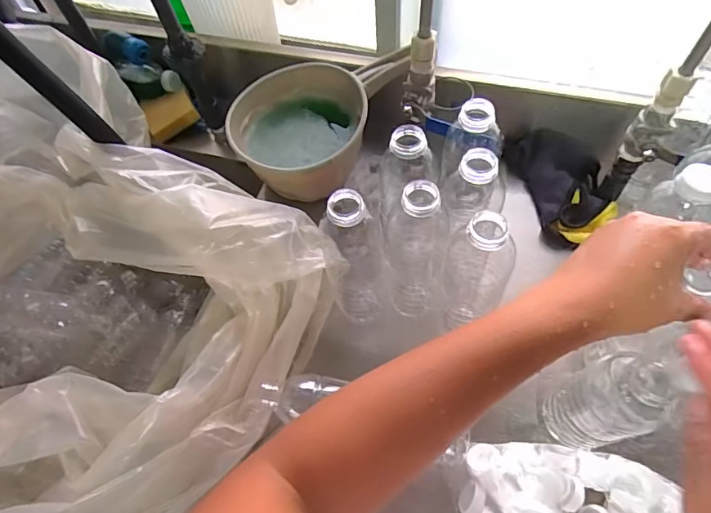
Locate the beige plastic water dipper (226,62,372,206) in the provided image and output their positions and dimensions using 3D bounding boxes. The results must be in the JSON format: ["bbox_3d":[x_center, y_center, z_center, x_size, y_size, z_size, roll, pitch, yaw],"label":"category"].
[{"bbox_3d":[-0.029,-0.176,0.632,0.259,0.101,0.157,-13,59,-3],"label":"beige plastic water dipper"}]

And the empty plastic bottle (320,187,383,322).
[{"bbox_3d":[0.000,-0.002,0.490,0.052,0.206,0.060,-8,59,0],"label":"empty plastic bottle"}]

